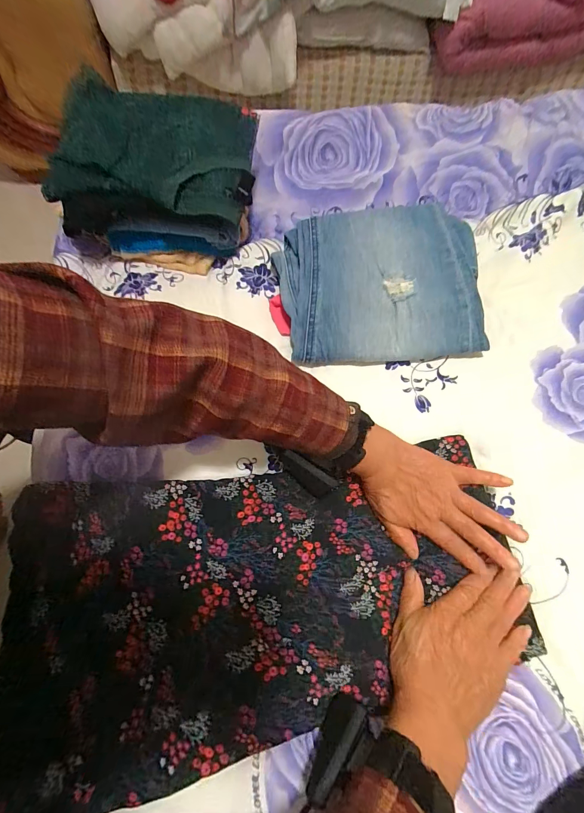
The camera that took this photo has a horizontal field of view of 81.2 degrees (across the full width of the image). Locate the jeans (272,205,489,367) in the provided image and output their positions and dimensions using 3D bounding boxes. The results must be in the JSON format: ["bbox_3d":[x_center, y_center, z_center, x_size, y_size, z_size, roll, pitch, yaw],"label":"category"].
[{"bbox_3d":[0.110,-0.163,0.435,0.240,0.047,0.205,-4,67,-5],"label":"jeans"}]

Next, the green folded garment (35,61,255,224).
[{"bbox_3d":[-0.181,-0.345,0.442,0.255,0.051,0.203,9,67,1],"label":"green folded garment"}]

